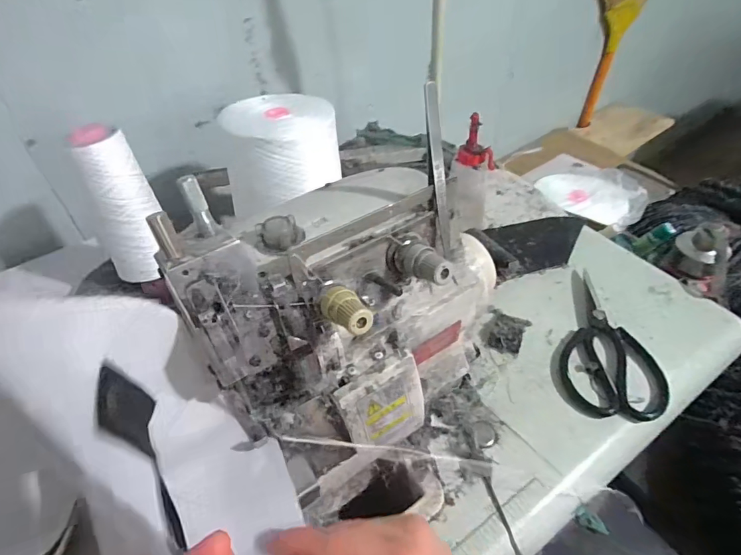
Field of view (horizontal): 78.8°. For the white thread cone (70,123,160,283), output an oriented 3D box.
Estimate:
[{"bbox_3d":[-0.255,-0.071,0.468,0.053,0.164,0.052,-8,25,-6],"label":"white thread cone"}]

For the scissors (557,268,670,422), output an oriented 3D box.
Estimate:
[{"bbox_3d":[0.251,0.066,0.482,0.099,0.011,0.177,6,46,9],"label":"scissors"}]

